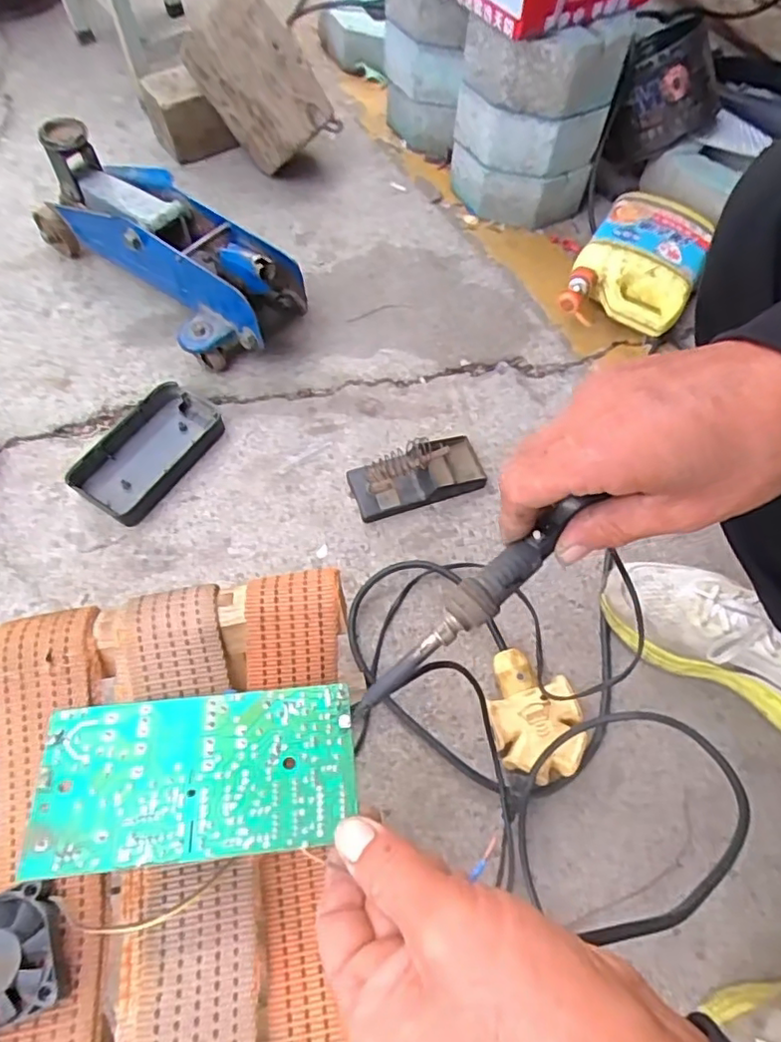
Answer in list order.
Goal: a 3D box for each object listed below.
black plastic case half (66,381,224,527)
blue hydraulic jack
[{"bbox_3d":[-0.275,-0.081,0.683,0.103,0.028,0.166,30,64,12],"label":"black plastic case half"},{"bbox_3d":[-0.282,-0.339,0.743,0.369,0.149,0.138,40,67,16],"label":"blue hydraulic jack"}]

